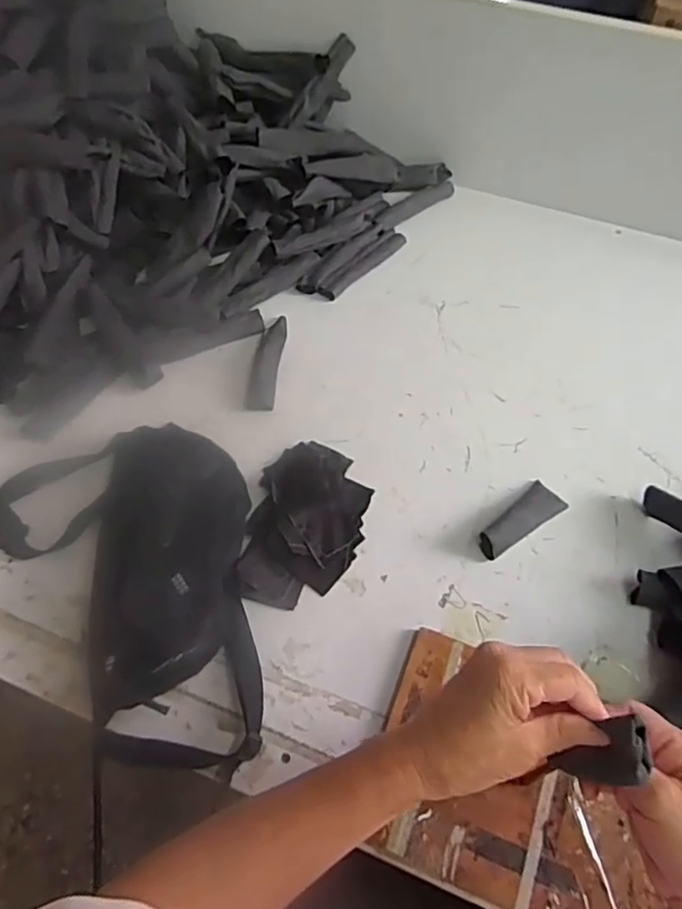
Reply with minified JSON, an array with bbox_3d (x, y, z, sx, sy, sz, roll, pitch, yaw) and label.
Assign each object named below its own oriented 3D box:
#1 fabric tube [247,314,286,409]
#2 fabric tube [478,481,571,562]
[{"bbox_3d":[-0.088,-0.119,0.767,0.031,0.027,0.145,5,57,2],"label":"fabric tube"},{"bbox_3d":[0.181,0.066,0.635,0.102,0.024,0.039,-36,64,-22],"label":"fabric tube"}]

